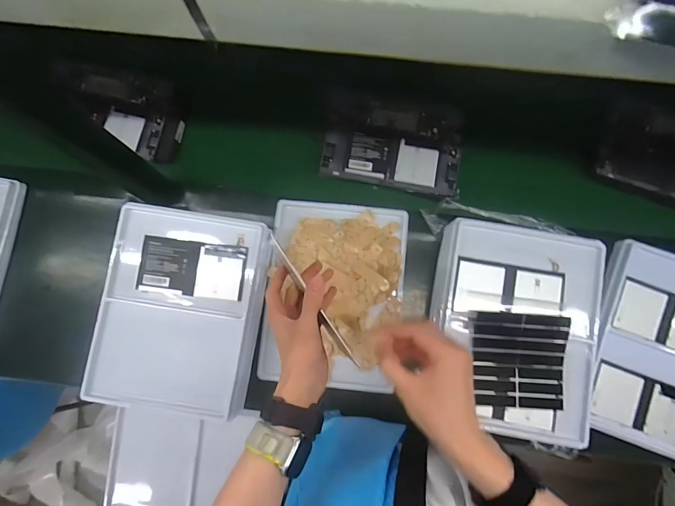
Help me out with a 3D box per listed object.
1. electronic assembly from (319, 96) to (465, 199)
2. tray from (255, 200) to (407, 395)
[{"bbox_3d":[0.105,-0.205,0.703,0.256,0.013,0.174,7,81,2],"label":"electronic assembly"},{"bbox_3d":[-0.004,0.071,0.663,0.242,0.033,0.323,4,81,1],"label":"tray"}]

